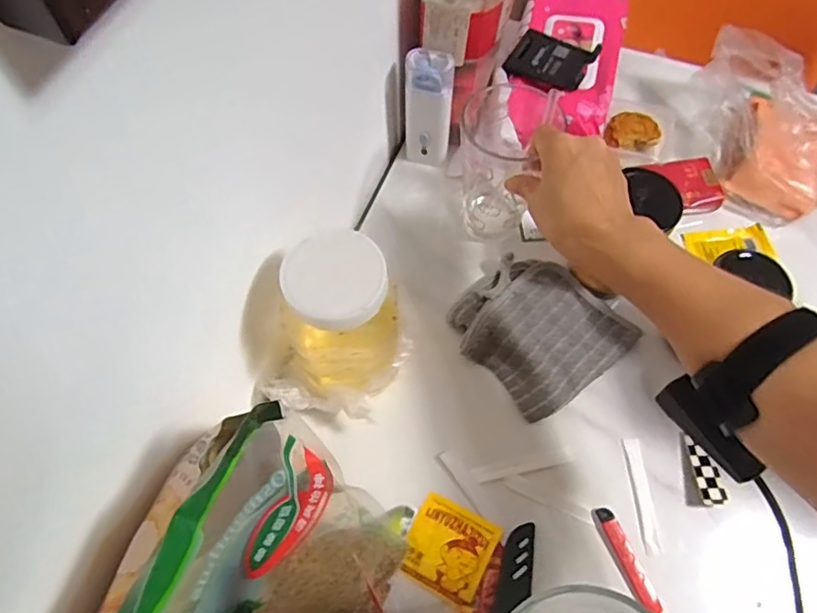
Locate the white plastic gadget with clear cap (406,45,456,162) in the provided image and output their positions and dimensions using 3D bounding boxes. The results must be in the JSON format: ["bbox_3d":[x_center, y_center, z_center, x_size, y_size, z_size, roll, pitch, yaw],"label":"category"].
[{"bbox_3d":[0.019,-0.187,0.563,0.043,0.123,0.029,0,63,1],"label":"white plastic gadget with clear cap"}]

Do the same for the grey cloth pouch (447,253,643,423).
[{"bbox_3d":[0.113,0.018,0.511,0.126,0.025,0.134,-40,69,-18],"label":"grey cloth pouch"}]

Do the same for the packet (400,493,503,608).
[{"bbox_3d":[0.031,0.186,0.445,0.063,0.005,0.064,25,66,13],"label":"packet"}]

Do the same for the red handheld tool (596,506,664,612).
[{"bbox_3d":[0.167,0.191,0.435,0.013,0.005,0.078,-21,65,-10],"label":"red handheld tool"}]

